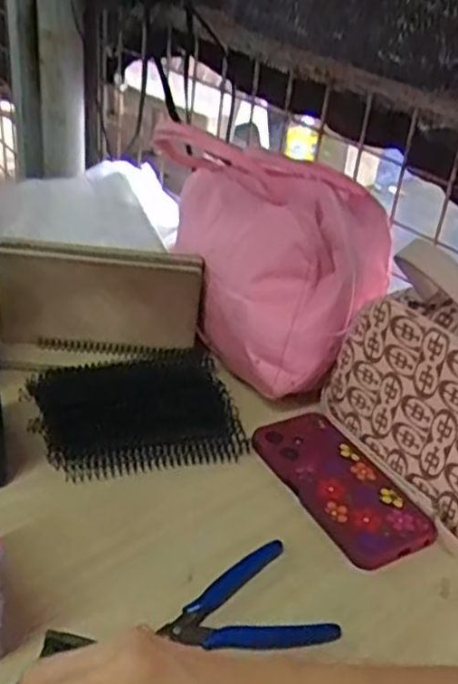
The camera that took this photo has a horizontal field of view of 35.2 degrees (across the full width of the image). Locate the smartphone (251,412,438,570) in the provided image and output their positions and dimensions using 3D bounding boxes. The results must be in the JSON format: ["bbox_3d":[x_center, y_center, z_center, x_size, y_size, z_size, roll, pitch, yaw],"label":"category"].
[{"bbox_3d":[0.093,0.116,0.600,0.083,0.011,0.163,-14,38,-27],"label":"smartphone"}]

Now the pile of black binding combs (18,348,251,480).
[{"bbox_3d":[-0.085,0.056,0.648,0.173,0.015,0.143,-6,35,-17],"label":"pile of black binding combs"}]

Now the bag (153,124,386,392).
[{"bbox_3d":[0.042,-0.081,0.710,0.150,0.196,0.215,-10,37,-25],"label":"bag"}]

